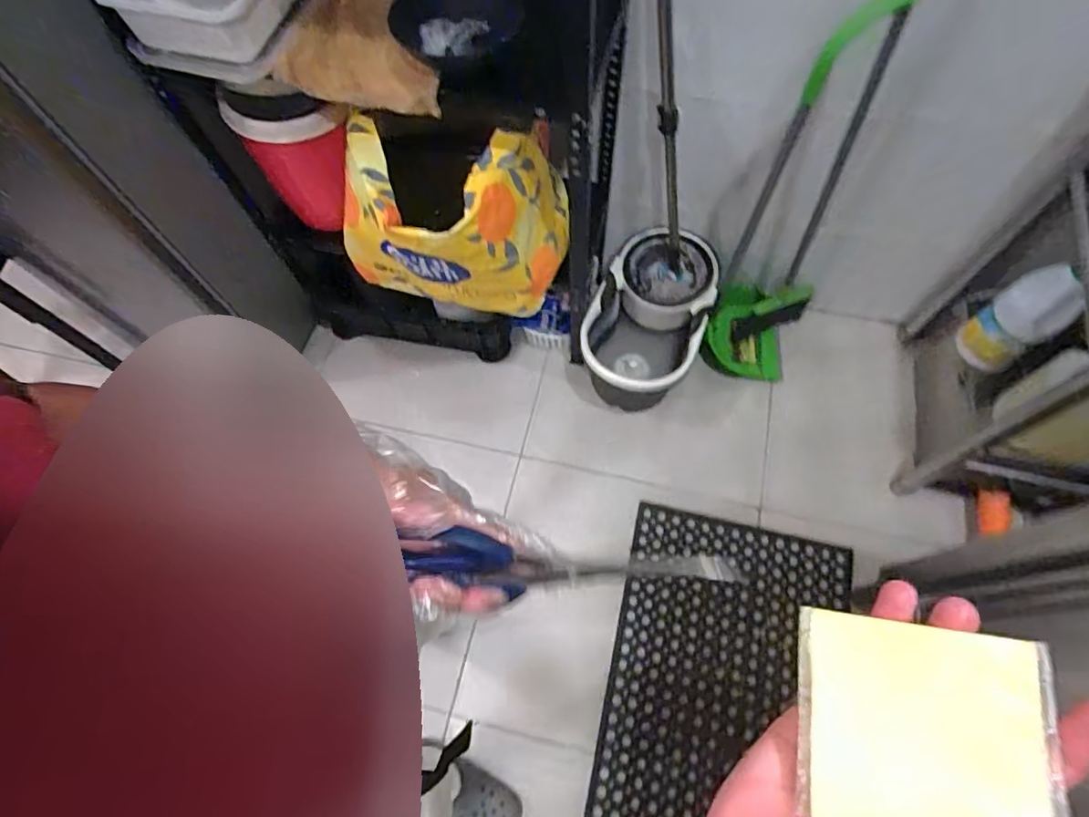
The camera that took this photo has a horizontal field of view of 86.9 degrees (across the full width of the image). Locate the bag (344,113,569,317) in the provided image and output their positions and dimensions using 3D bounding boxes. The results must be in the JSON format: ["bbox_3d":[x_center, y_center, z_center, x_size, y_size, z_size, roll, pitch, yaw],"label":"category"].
[{"bbox_3d":[-0.167,-0.322,1.062,0.448,0.343,0.243,-5,66,1],"label":"bag"}]

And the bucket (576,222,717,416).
[{"bbox_3d":[0.260,-0.211,1.464,0.273,0.260,0.442,18,68,10],"label":"bucket"}]

